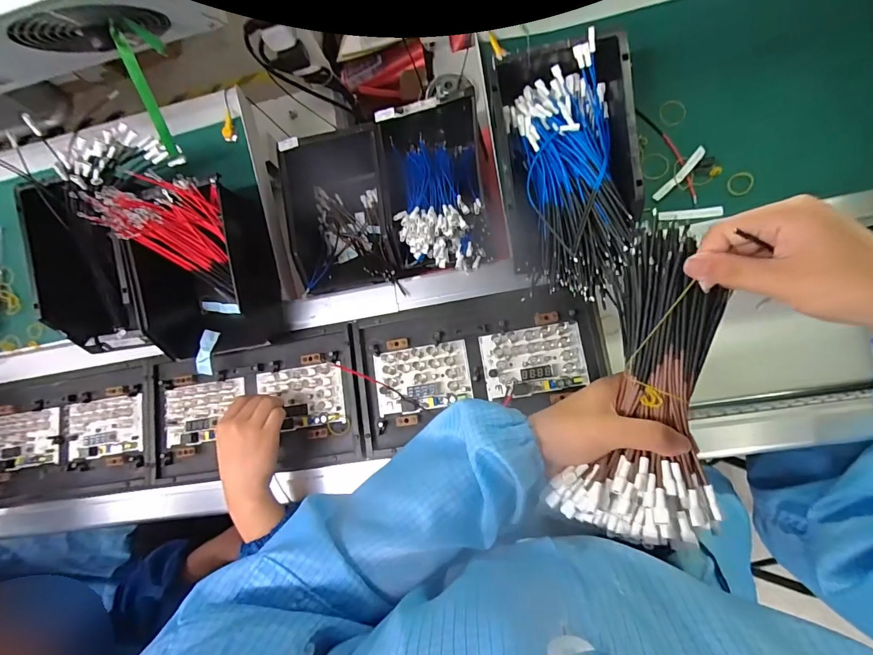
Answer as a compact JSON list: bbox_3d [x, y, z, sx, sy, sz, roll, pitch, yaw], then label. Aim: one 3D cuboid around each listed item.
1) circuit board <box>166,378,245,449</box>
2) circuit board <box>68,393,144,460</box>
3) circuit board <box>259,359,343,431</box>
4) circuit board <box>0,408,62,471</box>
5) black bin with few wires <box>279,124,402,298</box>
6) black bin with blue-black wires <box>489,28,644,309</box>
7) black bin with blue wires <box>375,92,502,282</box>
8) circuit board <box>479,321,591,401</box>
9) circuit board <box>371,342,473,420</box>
[{"bbox_3d":[-0.362,0.132,0.642,0.128,0.013,0.088,-9,82,6],"label":"circuit board"},{"bbox_3d":[-0.532,0.162,0.668,0.130,0.014,0.088,-10,82,5],"label":"circuit board"},{"bbox_3d":[-0.202,0.104,0.616,0.131,0.017,0.087,-9,82,6],"label":"circuit board"},{"bbox_3d":[-0.673,0.185,0.683,0.122,0.007,0.090,-9,82,6],"label":"circuit board"},{"bbox_3d":[-0.144,-0.171,0.672,0.154,0.116,0.229,-9,82,6],"label":"black bin with few wires"},{"bbox_3d":[0.152,-0.187,0.486,0.149,0.081,0.298,-6,82,6],"label":"black bin with blue-black wires"},{"bbox_3d":[0.002,-0.212,0.637,0.152,0.106,0.263,-9,82,6],"label":"black bin with blue wires"},{"bbox_3d":[0.133,0.045,0.565,0.135,0.016,0.088,-9,82,6],"label":"circuit board"},{"bbox_3d":[-0.020,0.071,0.588,0.133,0.012,0.088,-10,82,5],"label":"circuit board"}]

